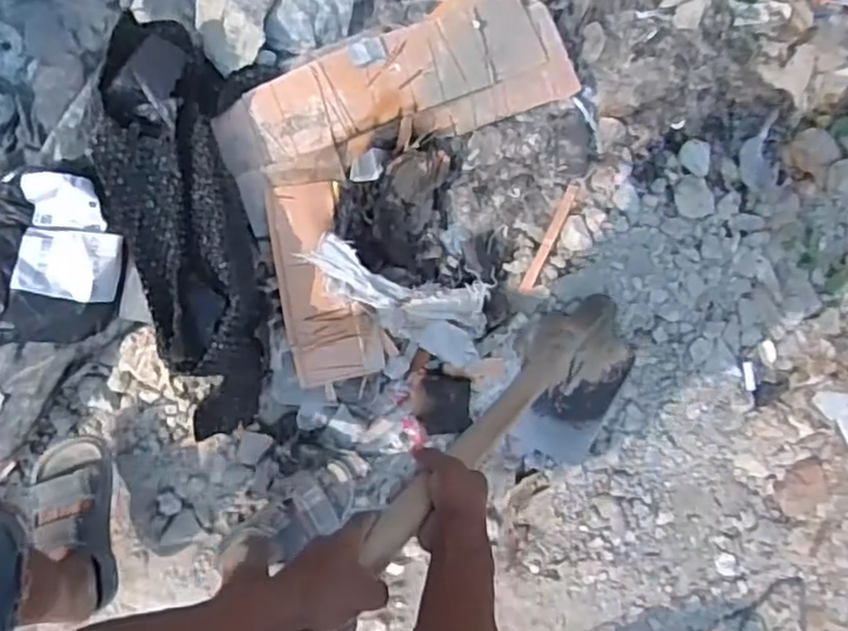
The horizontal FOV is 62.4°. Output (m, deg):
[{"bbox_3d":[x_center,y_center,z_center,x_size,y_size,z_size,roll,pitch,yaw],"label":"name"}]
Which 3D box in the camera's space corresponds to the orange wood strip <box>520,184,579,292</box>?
[{"bbox_3d":[0.214,-0.131,1.190,0.022,0.008,0.199,26,88,-11],"label":"orange wood strip"}]

